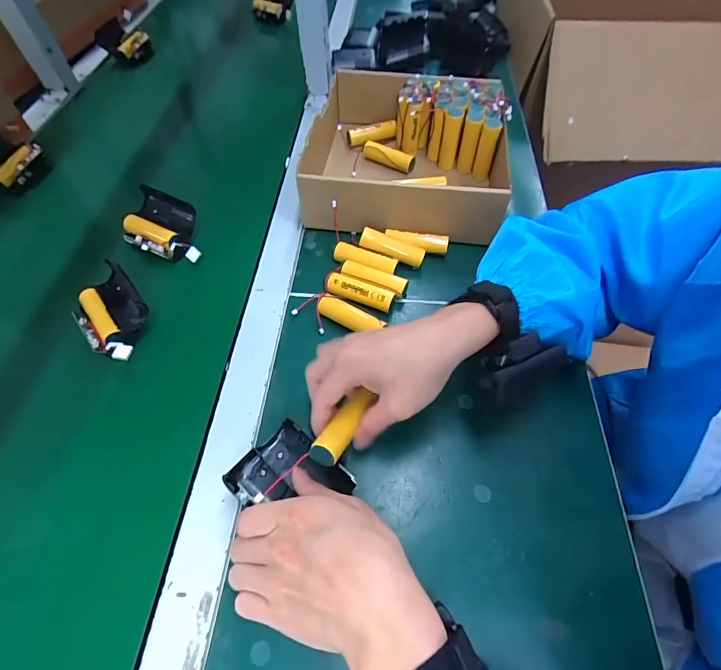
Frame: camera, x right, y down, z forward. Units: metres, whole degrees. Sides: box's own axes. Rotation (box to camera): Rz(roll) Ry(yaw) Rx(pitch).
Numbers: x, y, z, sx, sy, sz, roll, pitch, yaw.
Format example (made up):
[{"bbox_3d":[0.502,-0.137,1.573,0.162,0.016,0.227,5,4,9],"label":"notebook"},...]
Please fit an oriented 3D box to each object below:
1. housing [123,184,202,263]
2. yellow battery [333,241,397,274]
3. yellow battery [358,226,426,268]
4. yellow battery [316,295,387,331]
[{"bbox_3d":[-0.221,-0.124,0.452,0.115,0.035,0.060,24,59,14],"label":"housing"},{"bbox_3d":[0.005,-0.080,0.436,0.071,0.020,0.021,20,59,11],"label":"yellow battery"},{"bbox_3d":[0.035,-0.096,0.433,0.071,0.015,0.022,20,58,-4],"label":"yellow battery"},{"bbox_3d":[-0.009,-0.020,0.398,0.069,0.019,0.021,26,60,15],"label":"yellow battery"}]

